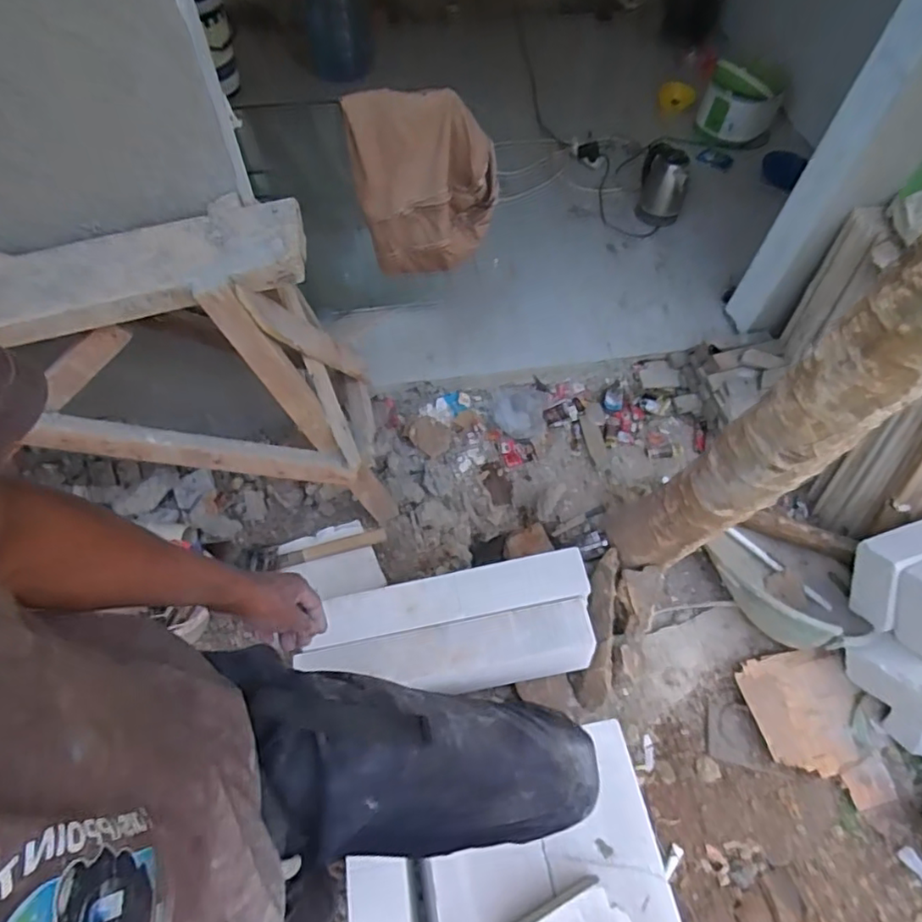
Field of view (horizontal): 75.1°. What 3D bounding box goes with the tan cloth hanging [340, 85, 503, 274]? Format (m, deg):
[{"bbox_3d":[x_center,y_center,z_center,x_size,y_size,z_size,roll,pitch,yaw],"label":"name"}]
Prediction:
[{"bbox_3d":[-0.079,-0.622,1.381,0.327,0.381,0.157,-7,61,-6],"label":"tan cloth hanging"}]

